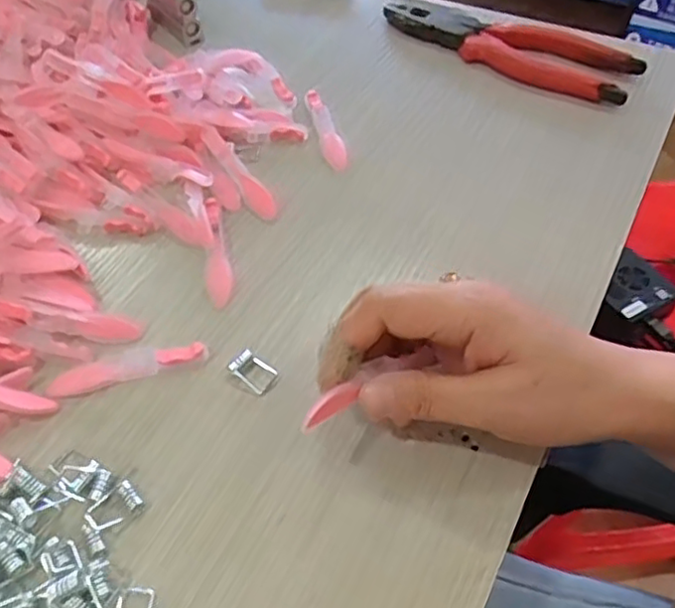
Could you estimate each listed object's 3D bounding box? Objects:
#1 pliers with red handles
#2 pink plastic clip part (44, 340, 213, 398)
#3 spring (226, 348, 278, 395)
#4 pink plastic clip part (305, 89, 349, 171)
[{"bbox_3d":[0.121,-0.188,0.467,0.188,0.020,0.053,28,58,18],"label":"pliers with red handles"},{"bbox_3d":[-0.104,0.030,0.318,0.077,0.008,0.016,-11,55,-10],"label":"pink plastic clip part"},{"bbox_3d":[-0.041,0.033,0.314,0.021,0.007,0.015,30,58,18],"label":"spring"},{"bbox_3d":[-0.007,-0.119,0.428,0.015,0.010,0.074,-11,55,-10],"label":"pink plastic clip part"}]

